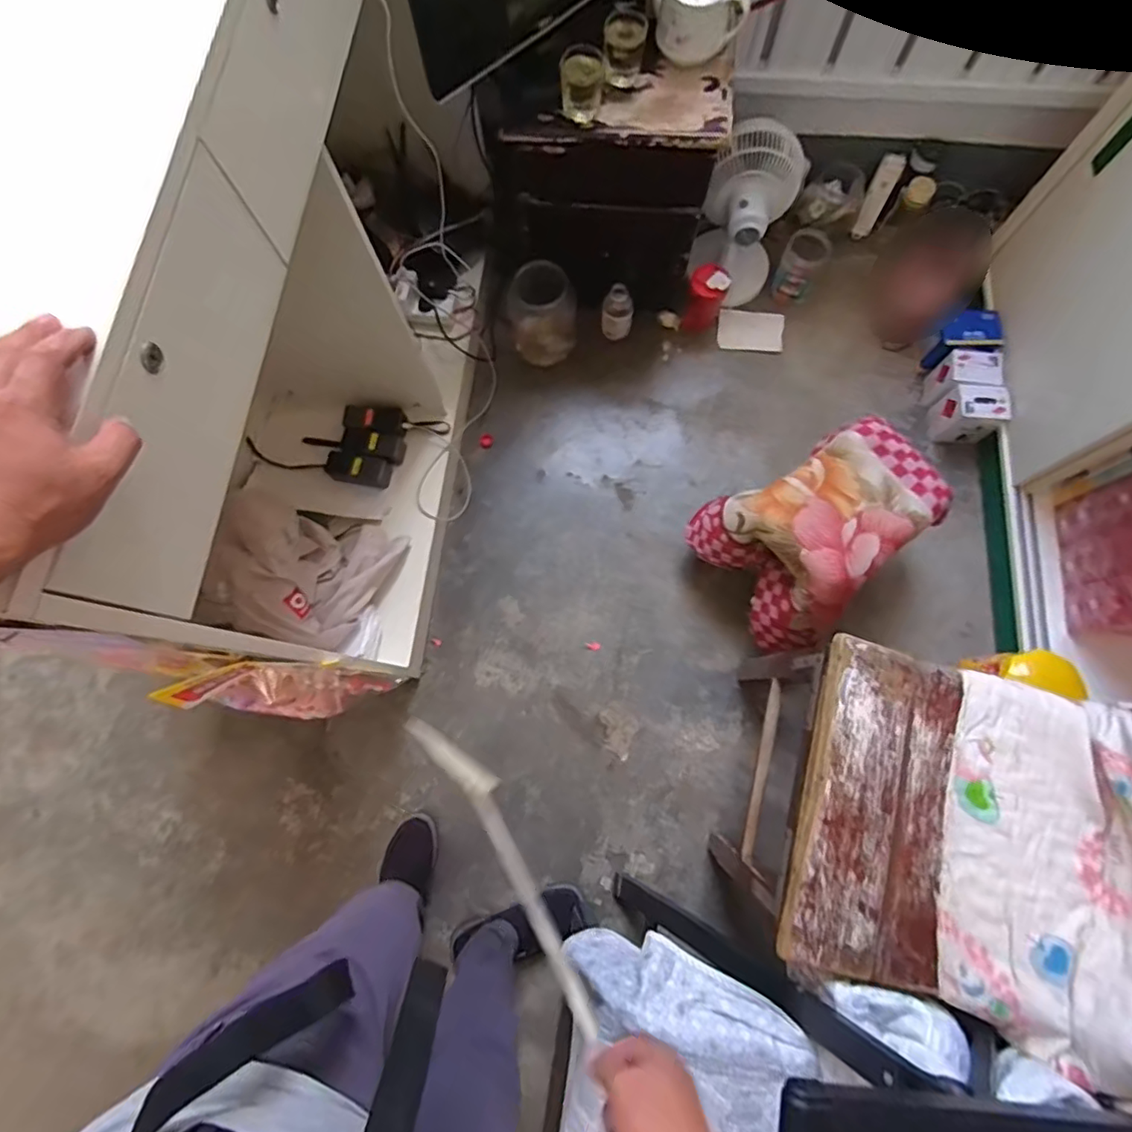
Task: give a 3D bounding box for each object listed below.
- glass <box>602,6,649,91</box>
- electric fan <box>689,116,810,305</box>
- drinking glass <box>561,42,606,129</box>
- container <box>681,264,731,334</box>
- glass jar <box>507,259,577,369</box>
[{"bbox_3d":[0.103,-0.905,1.016,0.072,0.085,0.063,1,76,2],"label":"glass"},{"bbox_3d":[0.424,-0.822,1.373,0.192,0.340,0.211,20,78,7],"label":"electric fan"},{"bbox_3d":[0.029,-0.830,1.005,0.071,0.084,0.076,1,76,2],"label":"drinking glass"},{"bbox_3d":[0.343,-0.652,1.434,0.087,0.164,0.097,15,77,5],"label":"container"},{"bbox_3d":[-0.057,-0.600,1.391,0.140,0.219,0.127,-29,77,-5],"label":"glass jar"}]

